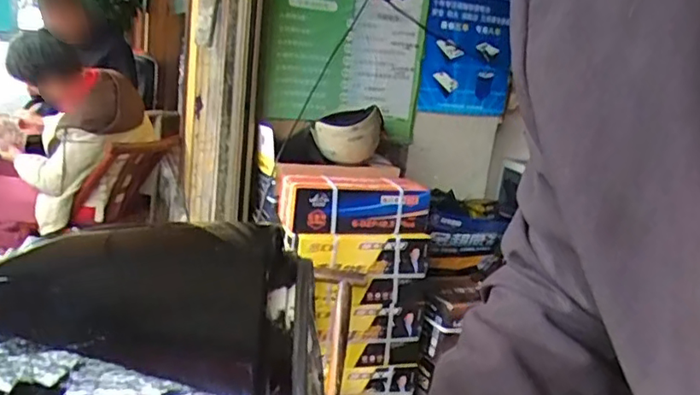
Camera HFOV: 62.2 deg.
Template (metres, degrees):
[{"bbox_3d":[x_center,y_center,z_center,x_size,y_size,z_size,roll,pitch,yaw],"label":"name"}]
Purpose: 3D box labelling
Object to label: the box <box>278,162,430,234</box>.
[{"bbox_3d":[0.005,0.003,1.758,0.427,0.143,0.255,1,15,-23],"label":"box"}]

